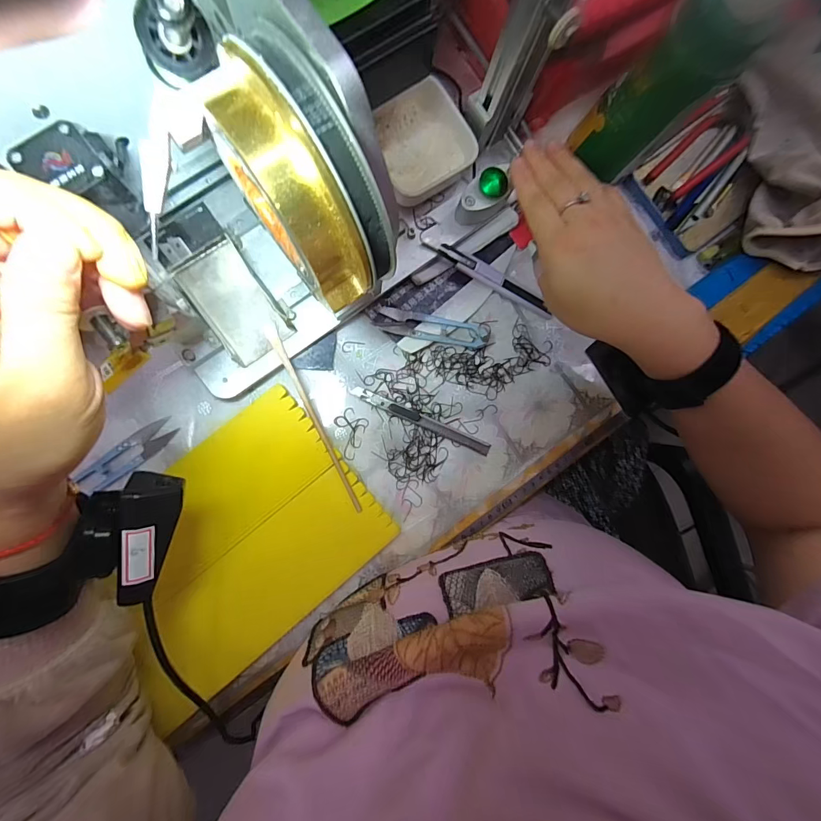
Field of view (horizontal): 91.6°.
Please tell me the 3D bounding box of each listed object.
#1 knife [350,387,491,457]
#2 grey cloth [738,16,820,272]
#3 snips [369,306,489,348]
[{"bbox_3d":[0.011,0.009,0.351,0.131,0.006,0.011,25,85,-5],"label":"knife"},{"bbox_3d":[0.380,-0.257,0.383,0.102,0.072,0.253,5,87,-7],"label":"grey cloth"},{"bbox_3d":[0.019,-0.073,0.351,0.096,0.017,0.022,10,86,-7],"label":"snips"}]

